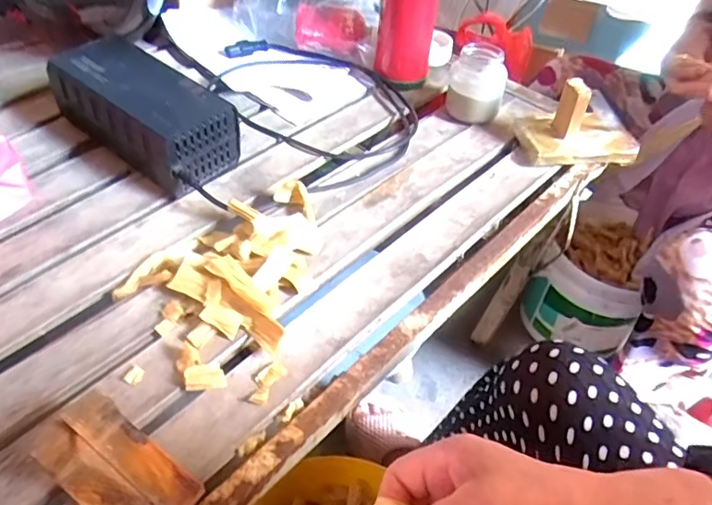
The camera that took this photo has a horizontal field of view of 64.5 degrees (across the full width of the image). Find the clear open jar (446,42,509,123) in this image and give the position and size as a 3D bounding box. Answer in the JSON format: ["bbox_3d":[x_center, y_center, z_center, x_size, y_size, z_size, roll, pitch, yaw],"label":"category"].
[{"bbox_3d":[0.170,-0.233,0.784,0.076,0.091,0.060,15,48,9],"label":"clear open jar"}]

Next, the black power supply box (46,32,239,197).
[{"bbox_3d":[-0.250,-0.167,0.679,0.205,0.103,0.107,33,53,23],"label":"black power supply box"}]

